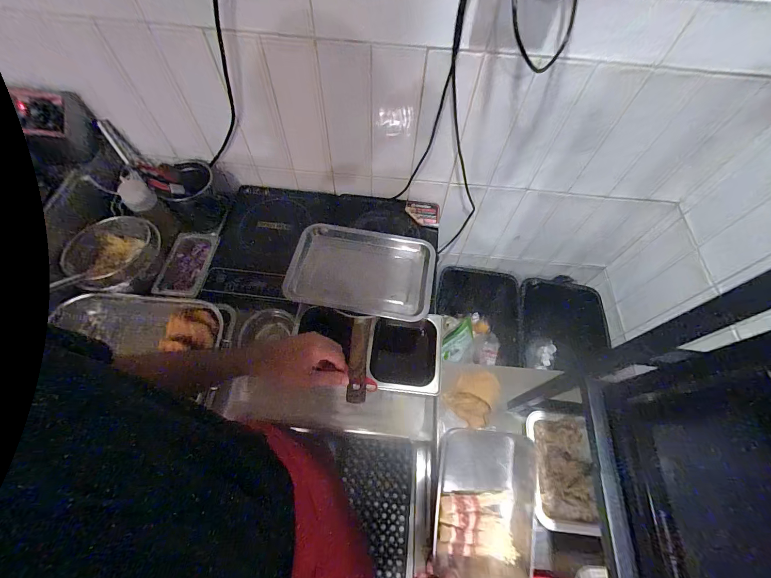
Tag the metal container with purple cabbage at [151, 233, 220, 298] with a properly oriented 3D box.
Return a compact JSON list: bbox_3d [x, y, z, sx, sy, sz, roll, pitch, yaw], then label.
[{"bbox_3d":[-0.499,-0.067,0.824,0.112,0.039,0.196,2,62,-1],"label":"metal container with purple cabbage"}]

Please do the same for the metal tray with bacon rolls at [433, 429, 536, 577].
[{"bbox_3d":[0.163,0.346,0.533,0.149,0.038,0.214,6,76,6],"label":"metal tray with bacon rolls"}]

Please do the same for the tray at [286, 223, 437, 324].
[{"bbox_3d":[-0.053,-0.043,0.740,0.317,0.035,0.219,10,62,3],"label":"tray"}]

